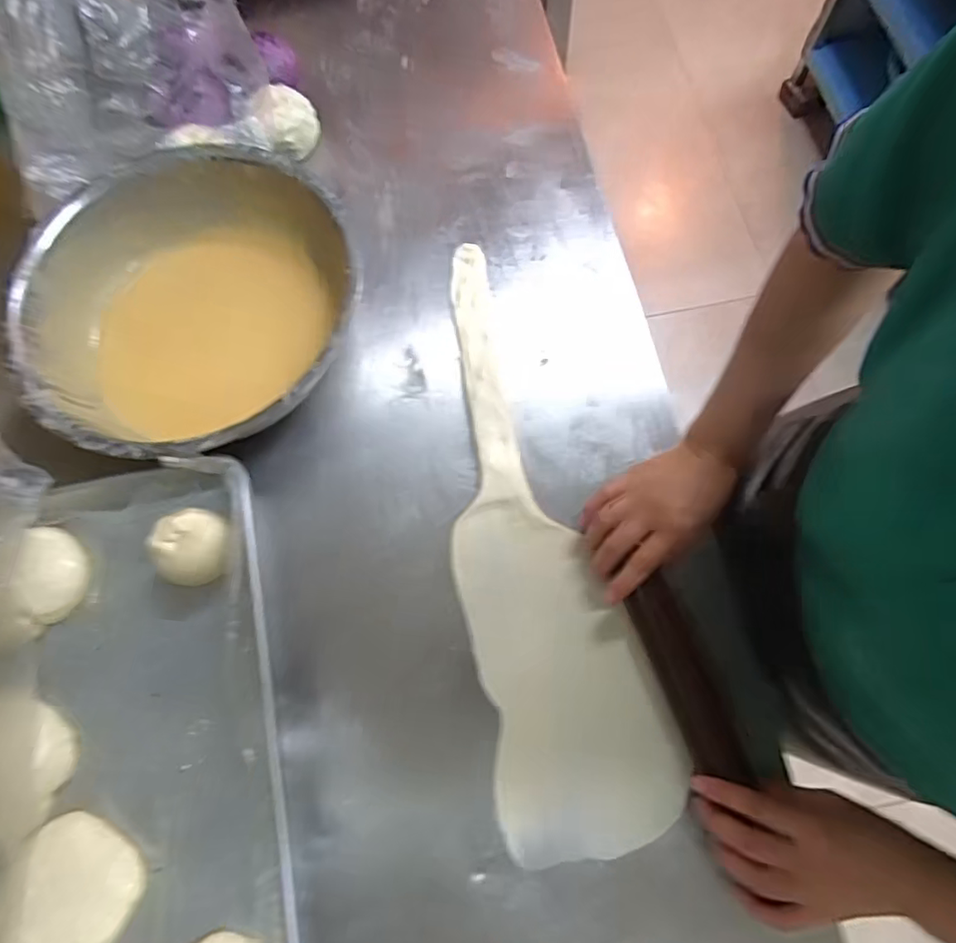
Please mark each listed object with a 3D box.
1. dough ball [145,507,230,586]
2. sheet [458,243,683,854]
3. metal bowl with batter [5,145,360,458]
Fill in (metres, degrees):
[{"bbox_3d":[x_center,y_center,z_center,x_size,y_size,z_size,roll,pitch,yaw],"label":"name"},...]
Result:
[{"bbox_3d":[-0.253,0.067,0.521,0.057,0.046,0.061,0,71,1],"label":"dough ball"},{"bbox_3d":[0.040,0.037,0.549,0.144,0.013,0.556,-12,72,-4],"label":"sheet"},{"bbox_3d":[-0.274,-0.155,0.576,0.309,0.092,0.324,0,71,1],"label":"metal bowl with batter"}]

